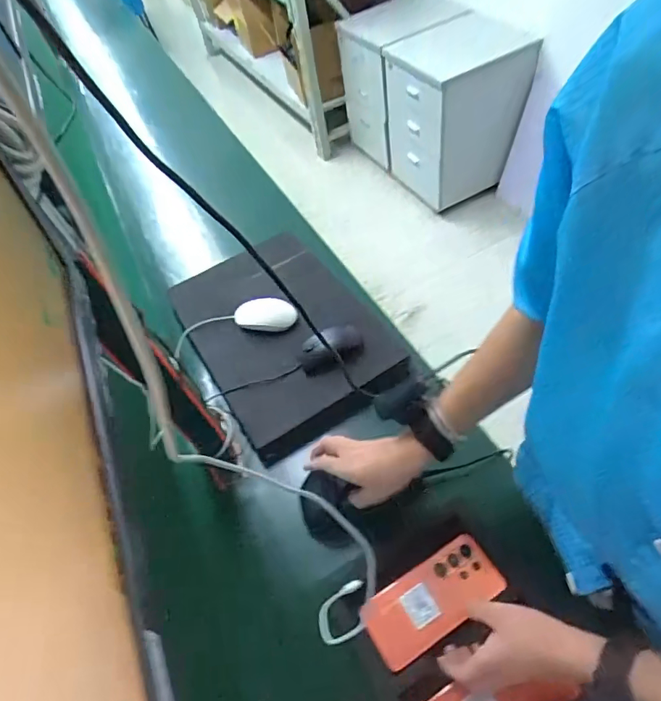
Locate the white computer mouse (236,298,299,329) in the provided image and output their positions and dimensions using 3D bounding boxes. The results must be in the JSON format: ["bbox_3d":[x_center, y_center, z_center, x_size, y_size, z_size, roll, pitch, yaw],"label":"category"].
[{"bbox_3d":[-0.116,-0.066,0.843,0.112,0.030,0.051,0,54,11],"label":"white computer mouse"}]

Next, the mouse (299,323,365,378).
[{"bbox_3d":[0.003,-0.002,0.785,0.110,0.032,0.066,-24,53,-7],"label":"mouse"}]

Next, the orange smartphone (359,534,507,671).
[{"bbox_3d":[0.124,0.300,0.576,0.172,0.008,0.079,-29,53,-12],"label":"orange smartphone"}]

